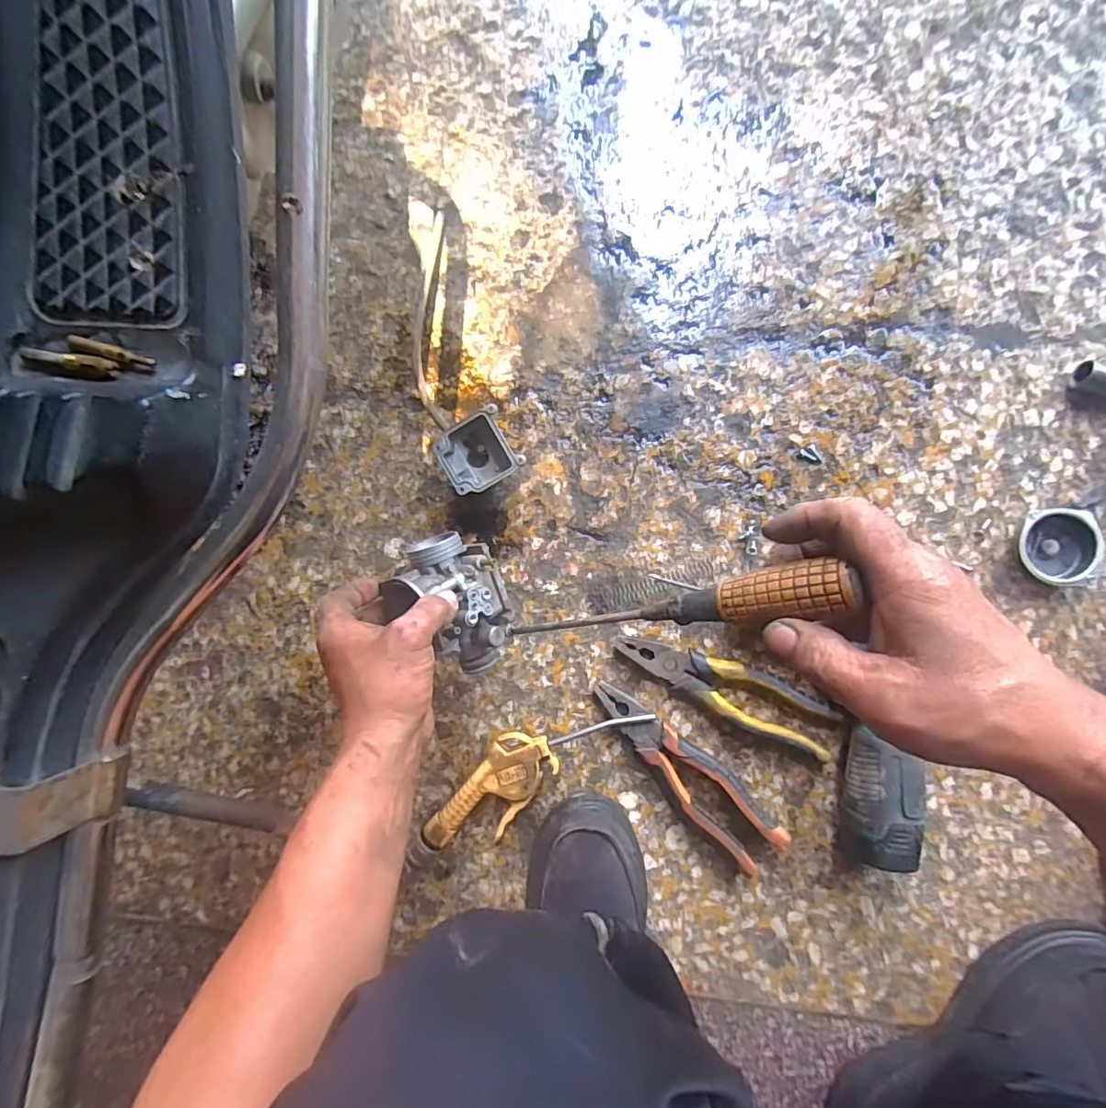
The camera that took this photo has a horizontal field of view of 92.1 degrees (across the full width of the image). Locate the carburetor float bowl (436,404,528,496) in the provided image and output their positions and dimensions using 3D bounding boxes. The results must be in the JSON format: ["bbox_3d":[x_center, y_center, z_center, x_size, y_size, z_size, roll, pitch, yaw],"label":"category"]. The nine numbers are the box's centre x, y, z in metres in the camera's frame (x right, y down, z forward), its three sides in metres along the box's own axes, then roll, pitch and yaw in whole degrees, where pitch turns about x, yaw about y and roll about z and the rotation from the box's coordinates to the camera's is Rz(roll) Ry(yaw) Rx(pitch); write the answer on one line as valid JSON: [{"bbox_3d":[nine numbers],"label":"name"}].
[{"bbox_3d":[-0.065,-0.090,0.487,0.065,0.044,0.063,-27,84,5],"label":"carburetor float bowl"}]

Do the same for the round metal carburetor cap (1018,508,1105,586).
[{"bbox_3d":[0.416,-0.006,0.437,0.061,0.018,0.061,0,87,7],"label":"round metal carburetor cap"}]

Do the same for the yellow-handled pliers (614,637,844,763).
[{"bbox_3d":[0.147,0.111,0.460,0.186,0.021,0.047,28,90,8],"label":"yellow-handled pliers"}]

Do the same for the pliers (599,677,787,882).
[{"bbox_3d":[0.110,0.182,0.459,0.051,0.020,0.192,-45,83,3],"label":"pliers"}]

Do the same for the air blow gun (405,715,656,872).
[{"bbox_3d":[-0.031,0.197,0.472,0.238,0.028,0.068,-42,83,3],"label":"air blow gun"}]

